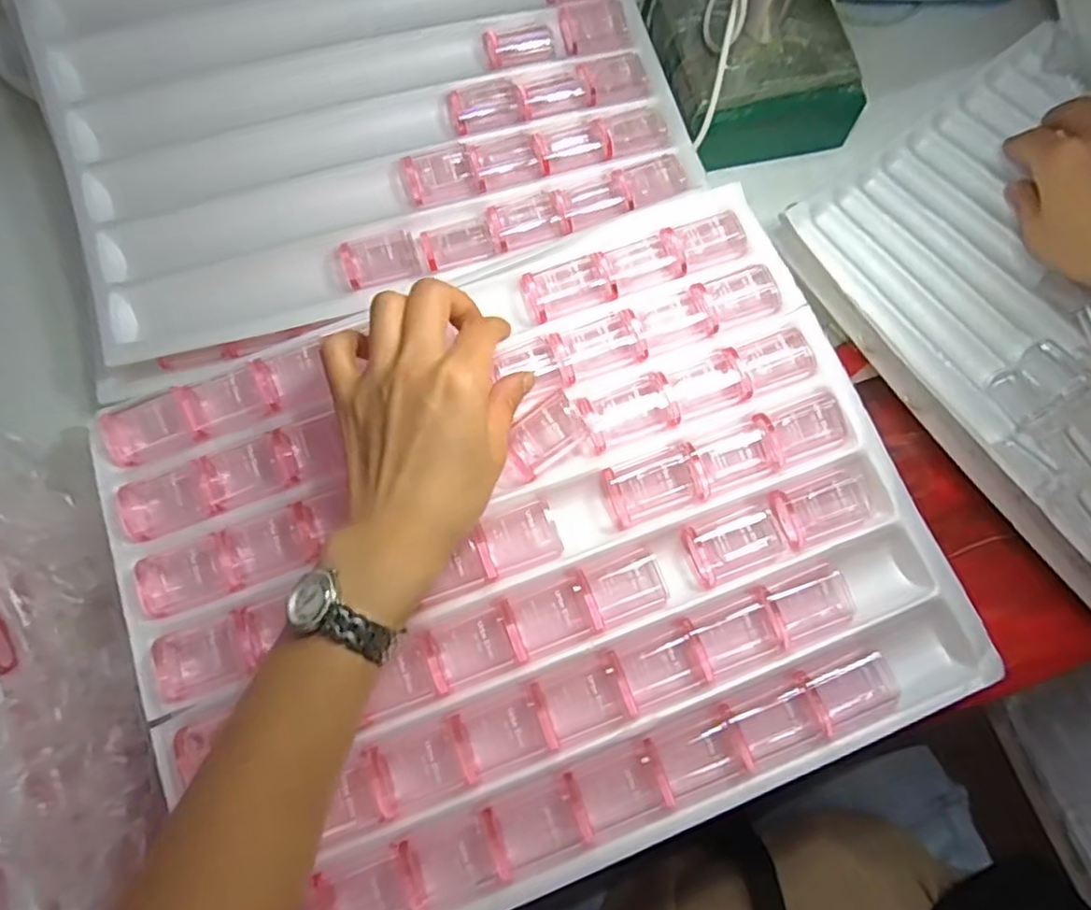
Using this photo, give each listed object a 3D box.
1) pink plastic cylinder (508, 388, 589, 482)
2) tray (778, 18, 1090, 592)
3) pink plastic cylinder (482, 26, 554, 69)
[{"bbox_3d":[0.001,-0.011,0.340,0.044,0.025,0.026,-35,75,-12],"label":"pink plastic cylinder"},{"bbox_3d":[0.368,-0.085,0.401,0.298,0.034,0.379,-37,76,-13],"label":"tray"},{"bbox_3d":[-0.018,-0.280,0.442,0.047,0.019,0.018,-5,76,-2],"label":"pink plastic cylinder"}]

